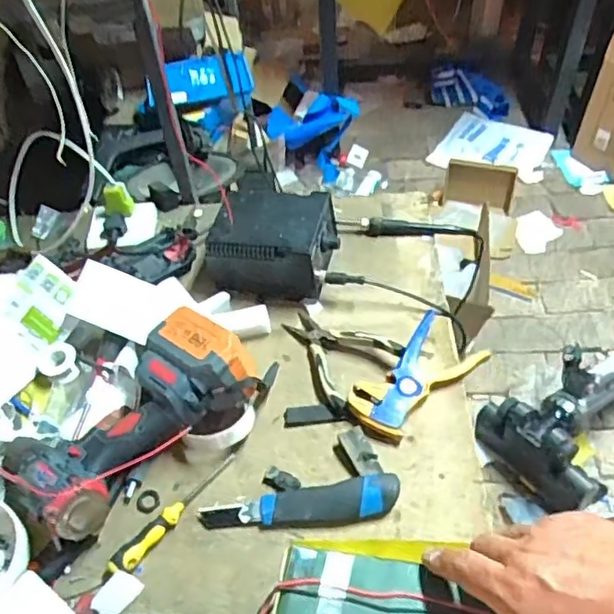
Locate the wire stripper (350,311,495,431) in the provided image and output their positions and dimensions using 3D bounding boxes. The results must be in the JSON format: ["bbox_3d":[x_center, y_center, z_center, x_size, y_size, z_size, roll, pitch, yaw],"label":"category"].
[{"bbox_3d":[0.122,0.075,0.723,0.166,0.019,0.087,-39,60,-25],"label":"wire stripper"}]

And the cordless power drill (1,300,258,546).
[{"bbox_3d":[-0.183,0.109,0.674,0.259,0.097,0.141,-42,61,-11],"label":"cordless power drill"}]

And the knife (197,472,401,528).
[{"bbox_3d":[-0.008,0.198,0.640,0.196,0.025,0.040,-5,52,-2],"label":"knife"}]

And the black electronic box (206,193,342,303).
[{"bbox_3d":[-0.042,-0.084,0.820,0.147,0.079,0.108,8,53,8],"label":"black electronic box"}]

